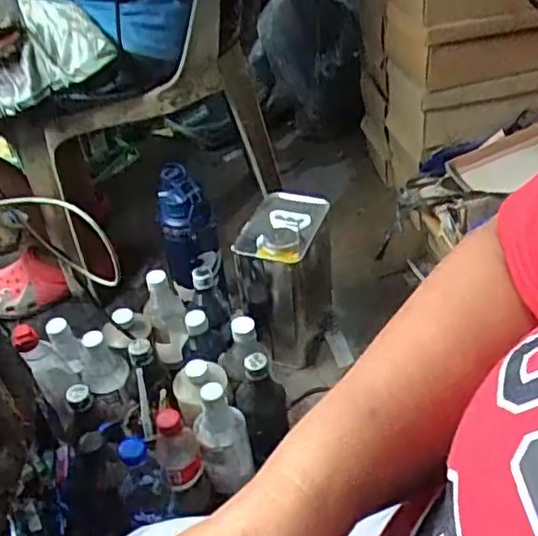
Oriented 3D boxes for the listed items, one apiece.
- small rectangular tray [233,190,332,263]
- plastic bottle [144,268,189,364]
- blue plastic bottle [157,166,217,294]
[{"bbox_3d":[0.020,-0.064,0.992,0.105,0.025,0.150,13,45,21],"label":"small rectangular tray"},{"bbox_3d":[-0.163,0.076,1.025,0.056,0.161,0.053,-8,41,-1],"label":"plastic bottle"},{"bbox_3d":[-0.132,-0.052,1.036,0.068,0.203,0.070,21,48,27],"label":"blue plastic bottle"}]

